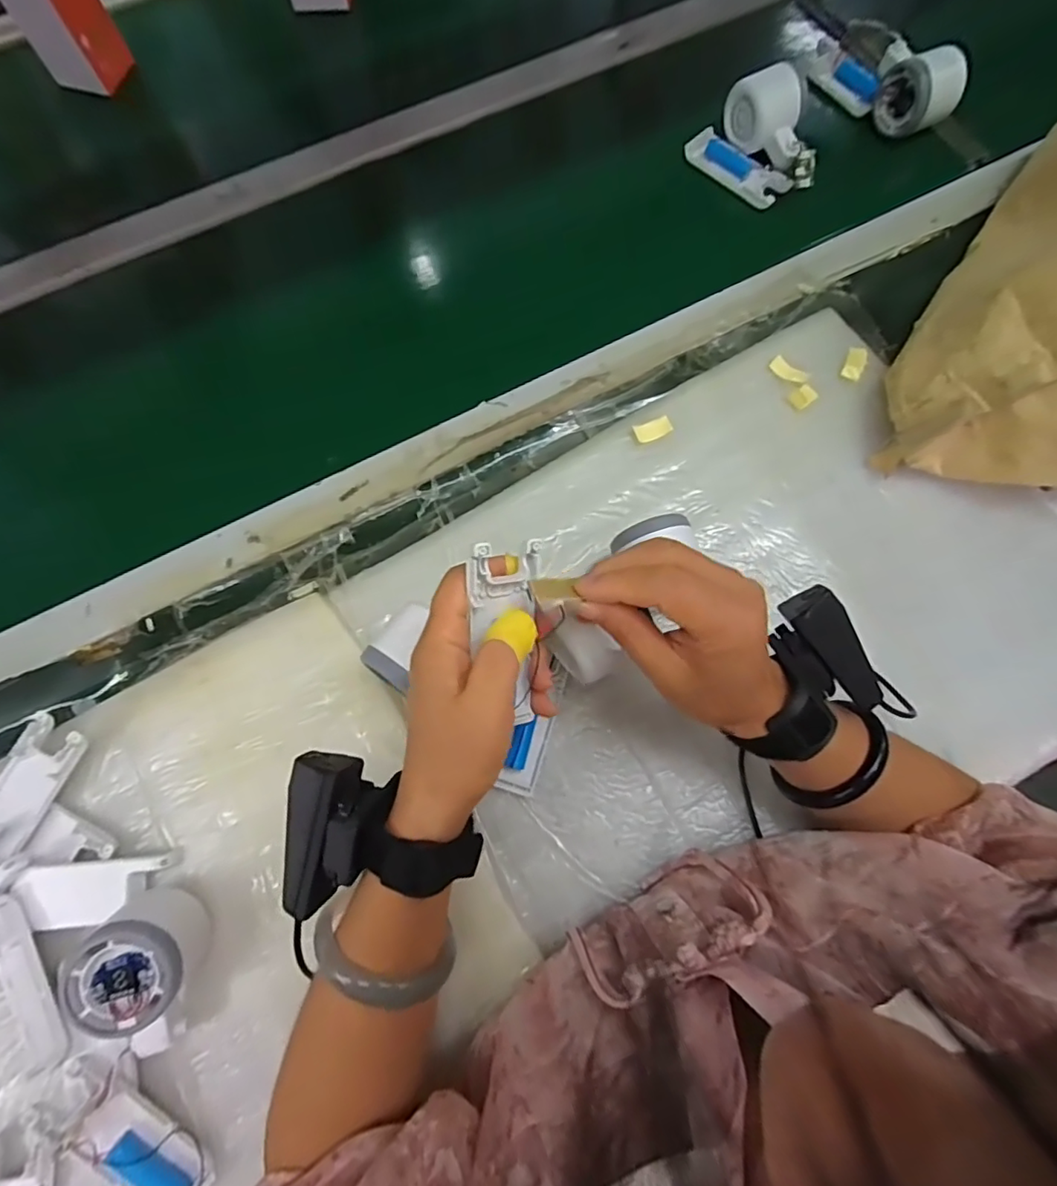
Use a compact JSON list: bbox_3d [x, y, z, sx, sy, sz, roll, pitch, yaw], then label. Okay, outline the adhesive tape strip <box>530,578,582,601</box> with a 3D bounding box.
[{"bbox_3d":[0.012,-0.002,0.274,0.022,0.004,0.011,-5,74,-1],"label":"adhesive tape strip"}]

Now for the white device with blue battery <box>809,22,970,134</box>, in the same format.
[{"bbox_3d":[0.349,-0.516,0.553,0.059,0.059,0.156,-25,75,-6],"label":"white device with blue battery"}]

